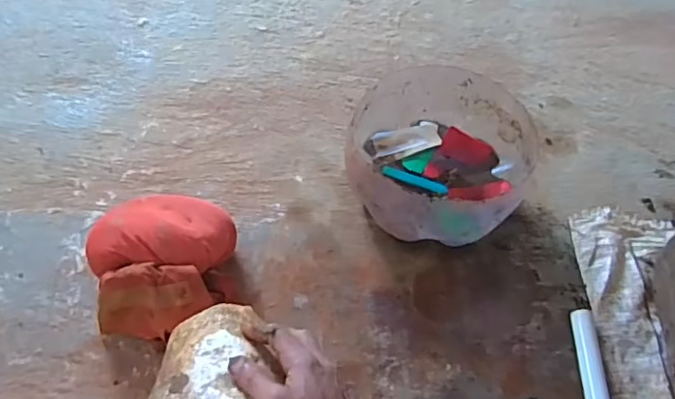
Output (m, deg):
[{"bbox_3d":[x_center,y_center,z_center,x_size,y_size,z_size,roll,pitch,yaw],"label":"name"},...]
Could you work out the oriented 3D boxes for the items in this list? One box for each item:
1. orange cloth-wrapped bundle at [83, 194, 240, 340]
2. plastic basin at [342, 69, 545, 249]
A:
[{"bbox_3d":[-0.219,0.076,0.686,0.172,0.099,0.171,6,54,1],"label":"orange cloth-wrapped bundle"},{"bbox_3d":[0.137,-0.056,0.785,0.236,0.130,0.262,17,56,8],"label":"plastic basin"}]

